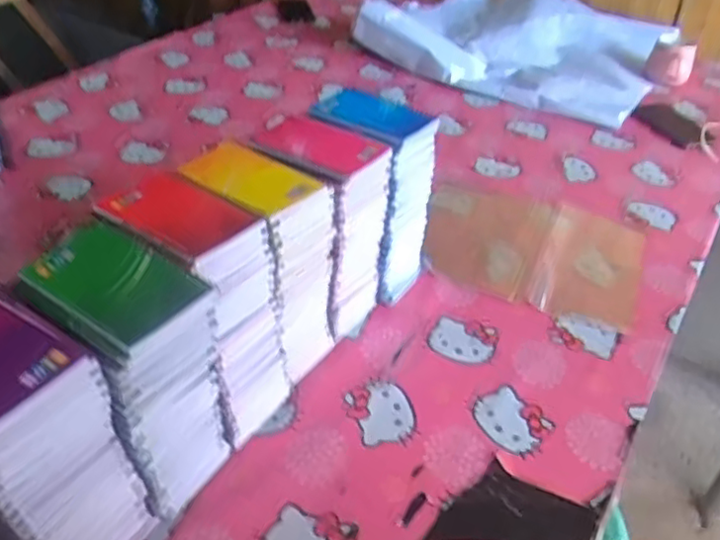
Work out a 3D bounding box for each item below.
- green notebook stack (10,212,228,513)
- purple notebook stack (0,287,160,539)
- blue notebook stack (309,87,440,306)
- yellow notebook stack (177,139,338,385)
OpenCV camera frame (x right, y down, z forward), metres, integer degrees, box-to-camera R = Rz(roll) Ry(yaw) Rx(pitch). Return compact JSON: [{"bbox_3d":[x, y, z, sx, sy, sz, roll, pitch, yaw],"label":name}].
[{"bbox_3d":[-0.186,0.101,0.566,0.128,0.246,0.102,24,43,25],"label":"green notebook stack"},{"bbox_3d":[-0.249,0.143,0.511,0.127,0.245,0.097,24,43,25],"label":"purple notebook stack"},{"bbox_3d":[0.012,-0.089,0.821,0.134,0.232,0.100,25,44,26],"label":"blue notebook stack"},{"bbox_3d":[-0.102,0.002,0.705,0.122,0.239,0.098,24,43,25],"label":"yellow notebook stack"}]

